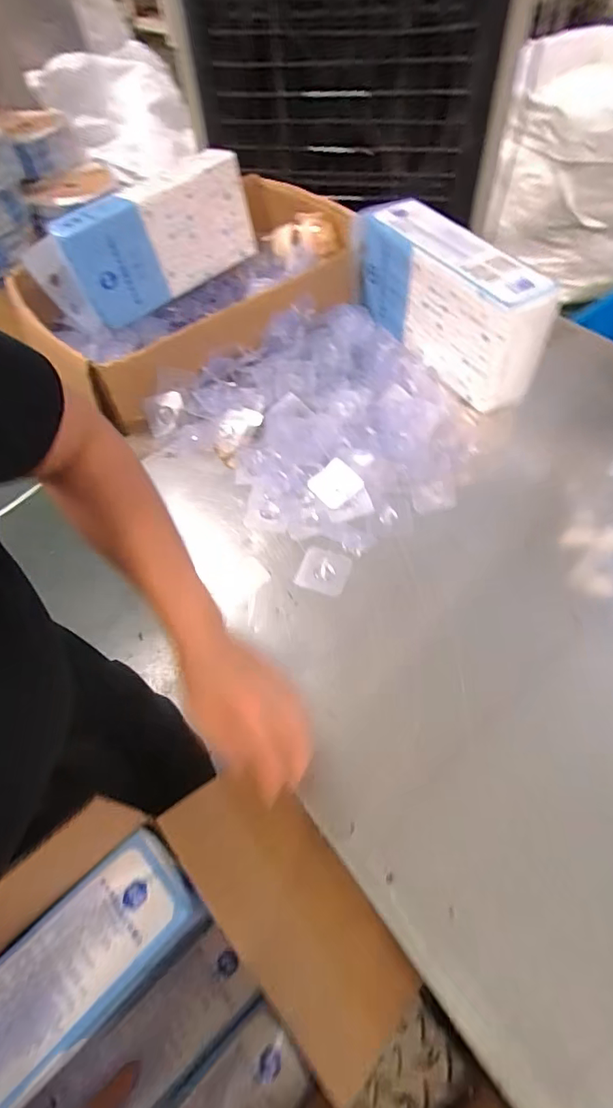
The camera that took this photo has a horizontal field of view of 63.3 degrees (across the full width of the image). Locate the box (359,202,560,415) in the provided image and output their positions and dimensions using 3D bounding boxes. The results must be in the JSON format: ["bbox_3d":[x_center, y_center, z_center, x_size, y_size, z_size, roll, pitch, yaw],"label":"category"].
[{"bbox_3d":[0.195,-0.369,0.729,0.101,0.148,0.333,-27,58,-14],"label":"box"}]

